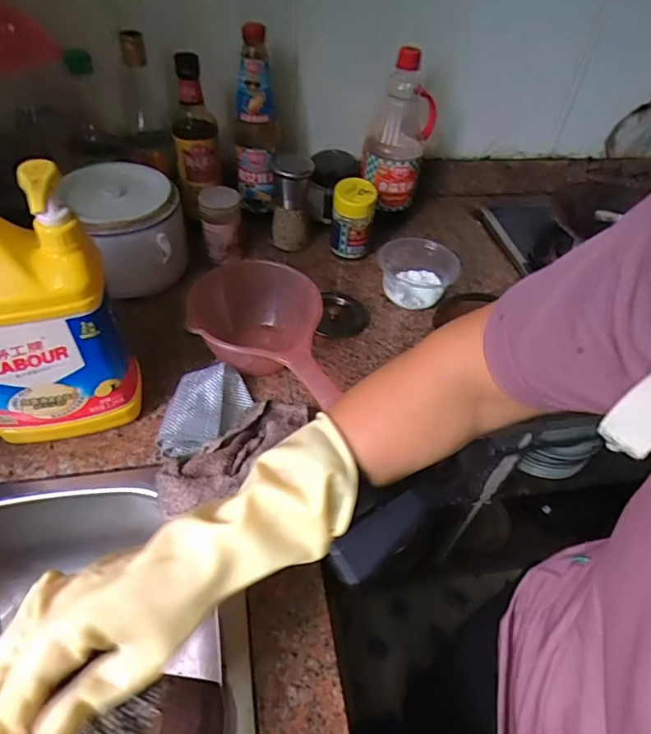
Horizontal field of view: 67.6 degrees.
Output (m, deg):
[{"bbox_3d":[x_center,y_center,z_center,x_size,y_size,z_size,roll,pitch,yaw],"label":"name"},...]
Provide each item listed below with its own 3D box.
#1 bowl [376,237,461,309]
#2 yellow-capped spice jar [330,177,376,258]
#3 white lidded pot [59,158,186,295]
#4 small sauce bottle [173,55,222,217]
[{"bbox_3d":[0.139,-0.145,0.733,0.108,0.061,0.114,3,49,-3],"label":"bowl"},{"bbox_3d":[0.041,-0.227,0.757,0.061,0.114,0.052,4,48,-1],"label":"yellow-capped spice jar"},{"bbox_3d":[-0.260,-0.191,0.657,0.130,0.107,0.139,-29,57,-27],"label":"white lidded pot"},{"bbox_3d":[-0.188,-0.325,0.704,0.065,0.213,0.058,-17,52,-19],"label":"small sauce bottle"}]

